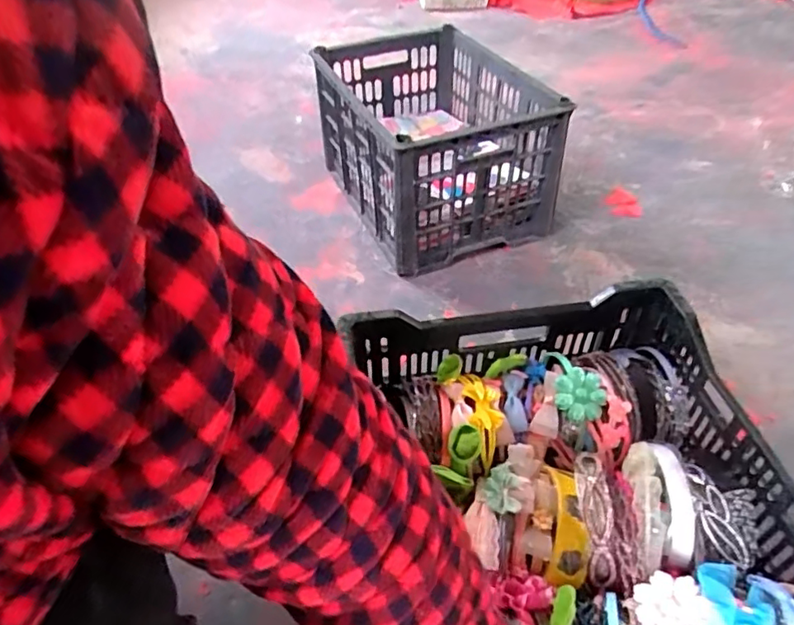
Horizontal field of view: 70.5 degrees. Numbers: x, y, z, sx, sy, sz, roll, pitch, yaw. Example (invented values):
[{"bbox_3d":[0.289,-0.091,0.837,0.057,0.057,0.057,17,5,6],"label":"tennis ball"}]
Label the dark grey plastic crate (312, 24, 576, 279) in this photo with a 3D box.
[{"bbox_3d":[0.070,-0.365,1.160,0.356,0.267,0.530,-16,46,-14],"label":"dark grey plastic crate"}]

